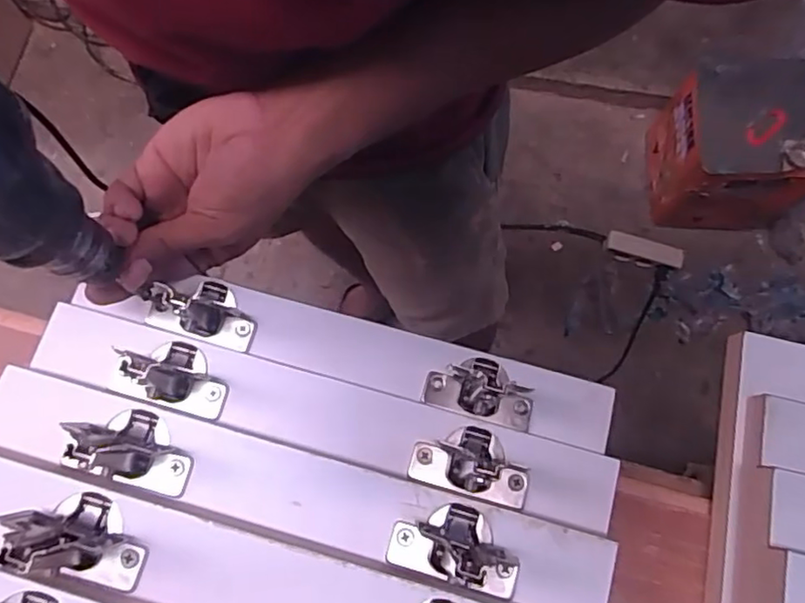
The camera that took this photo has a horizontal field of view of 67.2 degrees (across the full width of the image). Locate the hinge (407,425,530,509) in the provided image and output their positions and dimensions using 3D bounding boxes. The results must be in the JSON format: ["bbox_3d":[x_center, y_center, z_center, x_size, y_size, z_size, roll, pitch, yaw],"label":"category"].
[{"bbox_3d":[0.038,0.086,0.328,0.064,0.027,0.035,15,75,4],"label":"hinge"}]

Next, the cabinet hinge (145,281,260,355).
[{"bbox_3d":[-0.121,0.004,0.364,0.066,0.021,0.037,17,76,4],"label":"cabinet hinge"}]

